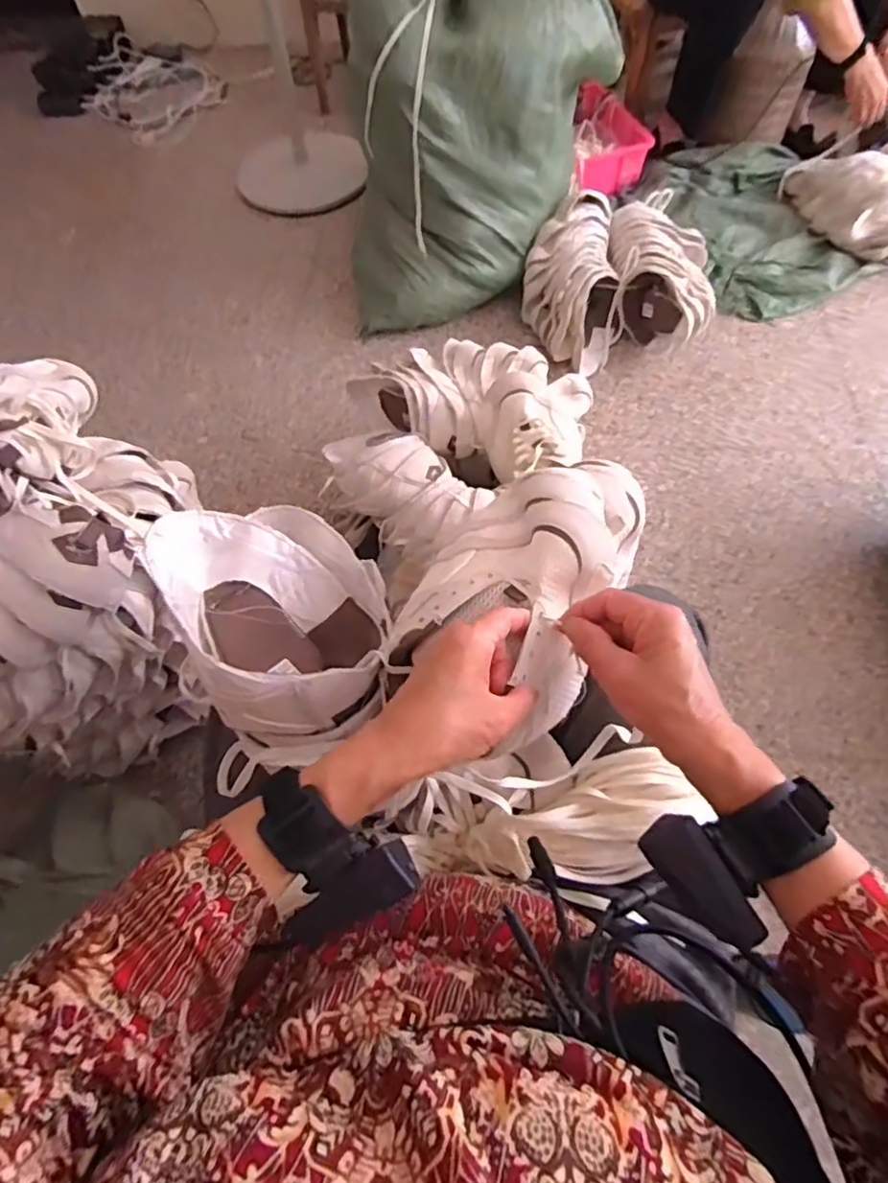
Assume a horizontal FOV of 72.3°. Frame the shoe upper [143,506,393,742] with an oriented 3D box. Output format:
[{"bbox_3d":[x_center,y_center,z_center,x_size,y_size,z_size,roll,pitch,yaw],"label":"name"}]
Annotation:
[{"bbox_3d":[-0.121,0.011,0.468,0.133,0.103,0.192,-26,64,-11],"label":"shoe upper"}]

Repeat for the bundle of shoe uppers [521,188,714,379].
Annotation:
[{"bbox_3d":[0.373,-0.669,1.294,0.395,0.151,0.387,-3,62,2],"label":"bundle of shoe uppers"}]

